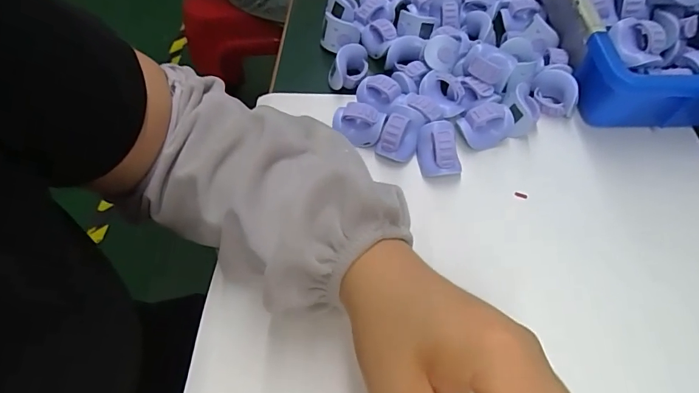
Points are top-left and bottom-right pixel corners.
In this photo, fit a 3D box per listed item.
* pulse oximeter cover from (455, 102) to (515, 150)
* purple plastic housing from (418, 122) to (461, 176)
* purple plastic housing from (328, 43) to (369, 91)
[{"bbox_3d":[0.108,-0.056,0.336,0.038,0.029,0.024,-19,58,-12],"label":"pulse oximeter cover"},{"bbox_3d":[0.067,-0.036,0.318,0.027,0.027,0.037,-3,56,-1],"label":"purple plastic housing"},{"bbox_3d":[-0.001,-0.114,0.374,0.034,0.030,0.028,1,56,1],"label":"purple plastic housing"}]

